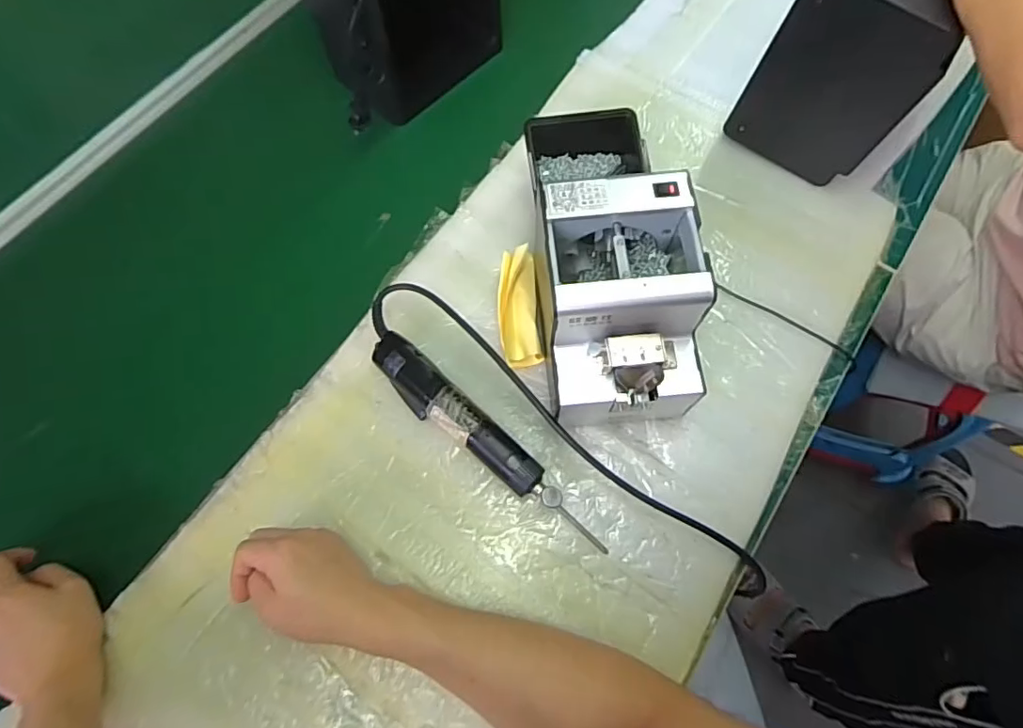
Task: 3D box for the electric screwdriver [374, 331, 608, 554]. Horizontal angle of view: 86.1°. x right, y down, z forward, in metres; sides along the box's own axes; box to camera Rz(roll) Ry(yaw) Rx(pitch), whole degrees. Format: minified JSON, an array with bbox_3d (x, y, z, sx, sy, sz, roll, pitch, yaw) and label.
[{"bbox_3d":[-0.028,0.069,0.502,0.269,0.035,0.038,41,74,15],"label":"electric screwdriver"}]

